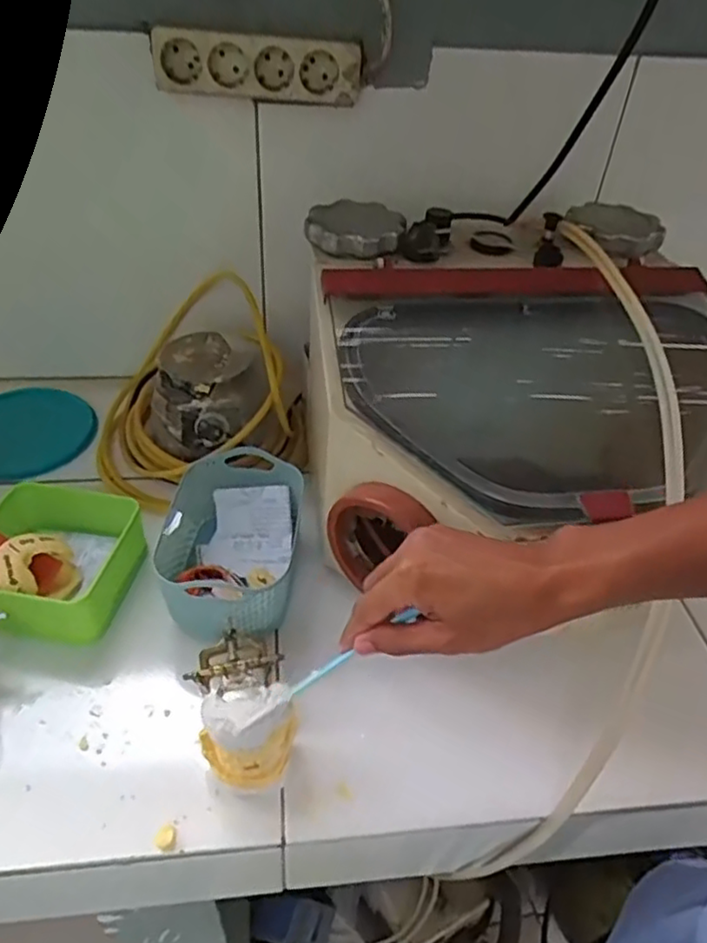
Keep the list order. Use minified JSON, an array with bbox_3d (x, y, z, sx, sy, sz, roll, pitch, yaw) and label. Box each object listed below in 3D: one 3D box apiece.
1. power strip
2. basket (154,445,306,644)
[{"bbox_3d":[-0.094,-0.398,0.650,0.198,0.056,0.028,-1,43,-8],"label":"power strip"},{"bbox_3d":[-0.123,0.070,0.622,0.125,0.074,0.186,6,42,0],"label":"basket"}]

